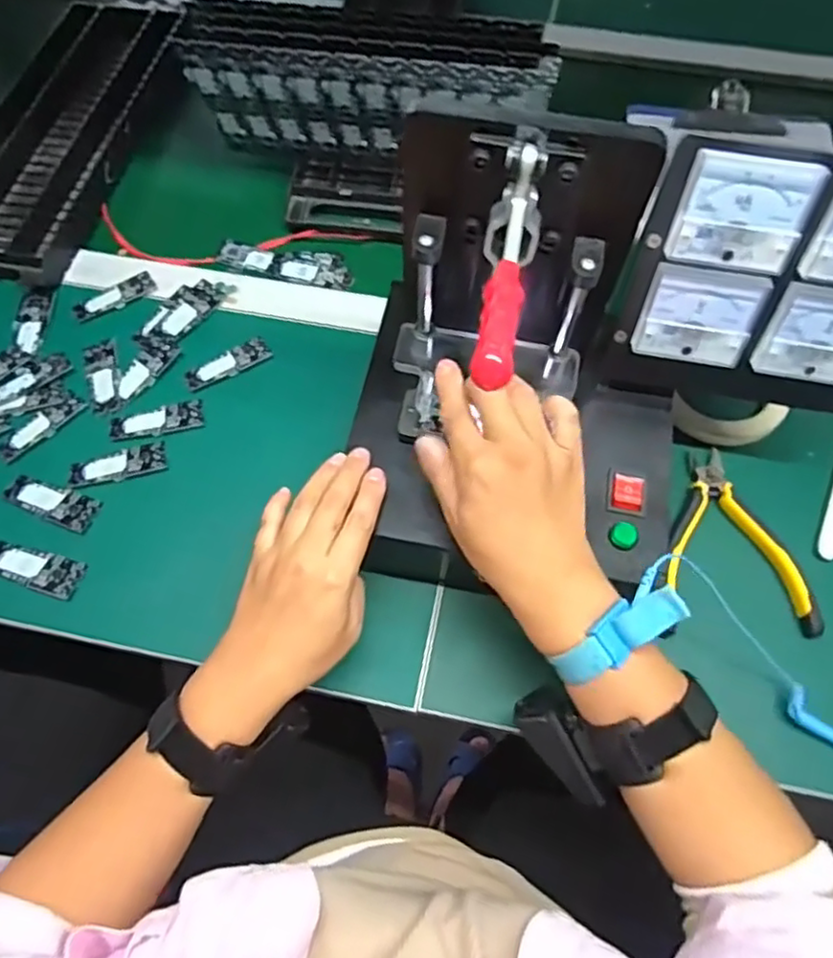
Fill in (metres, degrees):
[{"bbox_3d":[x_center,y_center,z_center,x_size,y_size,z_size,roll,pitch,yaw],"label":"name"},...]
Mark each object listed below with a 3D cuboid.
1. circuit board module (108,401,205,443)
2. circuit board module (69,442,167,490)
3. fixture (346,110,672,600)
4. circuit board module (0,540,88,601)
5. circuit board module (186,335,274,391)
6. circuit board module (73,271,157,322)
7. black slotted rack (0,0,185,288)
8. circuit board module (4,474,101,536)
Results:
[{"bbox_3d":[-0.207,-0.046,0.521,0.071,0.004,0.025,-14,65,-7],"label":"circuit board module"},{"bbox_3d":[-0.229,-0.010,0.503,0.071,0.004,0.026,-17,65,-8],"label":"circuit board module"},{"bbox_3d":[0.063,-0.046,0.378,0.208,0.277,0.140,10,62,5],"label":"fixture"},{"bbox_3d":[-0.274,0.065,0.469,0.070,0.007,0.028,14,65,7],"label":"circuit board module"},{"bbox_3d":[-0.157,-0.095,0.547,0.072,0.005,0.025,-33,68,-15],"label":"circuit board module"},{"bbox_3d":[-0.267,-0.160,0.581,0.073,0.005,0.025,-36,69,-16],"label":"circuit board module"},{"bbox_3d":[-0.354,-0.361,0.670,0.143,0.037,0.416,9,64,5],"label":"black slotted rack"},{"bbox_3d":[-0.274,0.017,0.491,0.071,0.004,0.028,19,65,9],"label":"circuit board module"}]

